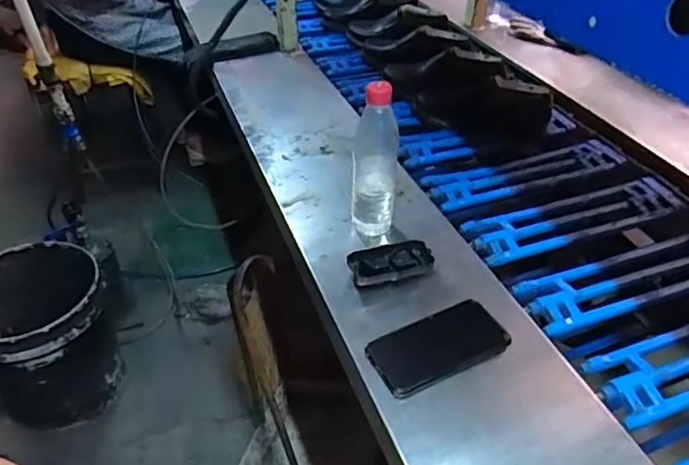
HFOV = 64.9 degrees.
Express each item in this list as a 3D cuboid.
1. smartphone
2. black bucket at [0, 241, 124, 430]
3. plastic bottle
[{"bbox_3d":[0.110,0.134,0.637,0.169,0.016,0.077,-17,42,-24],"label":"smartphone"},{"bbox_3d":[-0.715,0.229,1.273,0.307,0.285,0.315,0,40,0],"label":"black bucket"},{"bbox_3d":[0.041,-0.089,0.738,0.058,0.220,0.062,3,40,4],"label":"plastic bottle"}]

